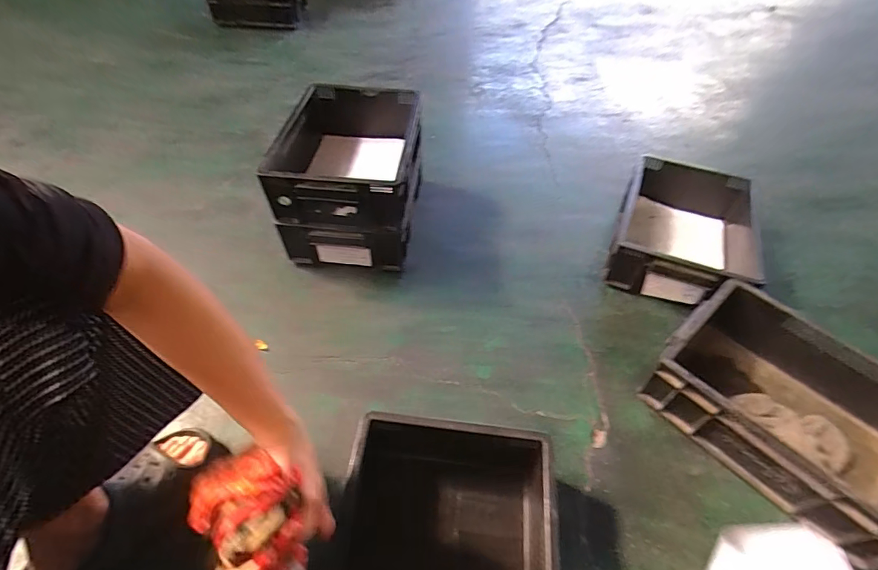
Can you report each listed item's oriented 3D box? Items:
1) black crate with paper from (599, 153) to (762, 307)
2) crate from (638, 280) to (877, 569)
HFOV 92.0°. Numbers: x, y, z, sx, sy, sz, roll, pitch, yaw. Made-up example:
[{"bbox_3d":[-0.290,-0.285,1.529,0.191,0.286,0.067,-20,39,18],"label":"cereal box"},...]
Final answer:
[{"bbox_3d":[0.509,-0.103,0.875,0.271,0.110,0.353,22,52,17],"label":"black crate with paper"},{"bbox_3d":[0.522,0.178,0.633,0.251,0.114,0.345,-33,57,-26],"label":"crate"}]

